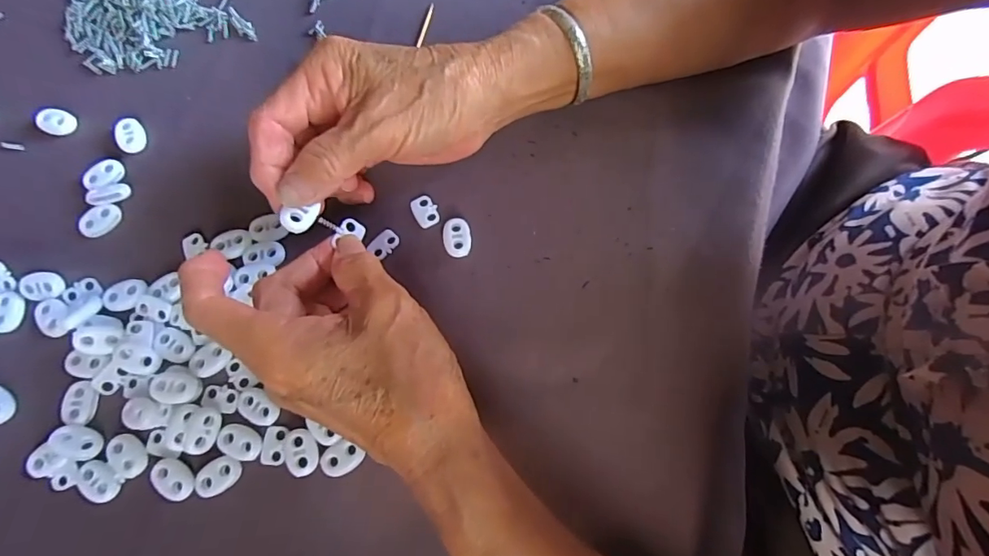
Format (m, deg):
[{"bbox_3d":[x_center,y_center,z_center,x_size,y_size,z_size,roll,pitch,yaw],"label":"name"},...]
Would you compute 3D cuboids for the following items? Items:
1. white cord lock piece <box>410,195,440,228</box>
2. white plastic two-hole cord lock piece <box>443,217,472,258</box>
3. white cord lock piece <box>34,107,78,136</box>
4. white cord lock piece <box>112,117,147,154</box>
[{"bbox_3d":[-0.040,-0.038,0.283,0.014,0.004,0.019,-25,75,-5],"label":"white cord lock piece"},{"bbox_3d":[-0.021,-0.023,0.277,0.015,0.005,0.023,-3,74,1],"label":"white plastic two-hole cord lock piece"},{"bbox_3d":[-0.265,-0.095,0.298,0.020,0.006,0.016,21,76,7],"label":"white cord lock piece"},{"bbox_3d":[-0.219,-0.086,0.297,0.016,0.006,0.022,-29,76,-6],"label":"white cord lock piece"}]

